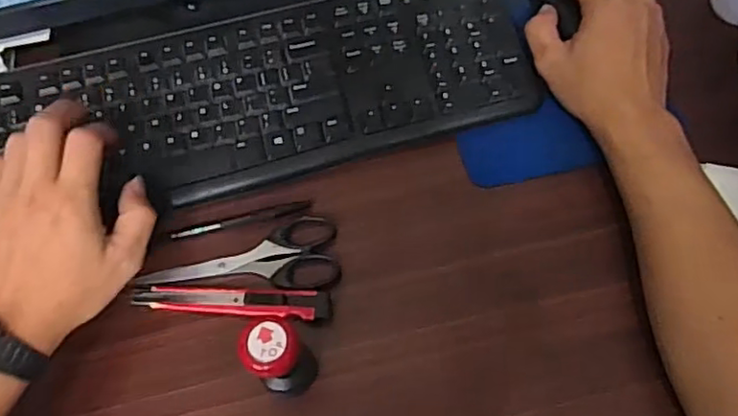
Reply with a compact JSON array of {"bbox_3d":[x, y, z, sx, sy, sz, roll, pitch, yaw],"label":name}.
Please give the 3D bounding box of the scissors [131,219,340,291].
[{"bbox_3d":[-0.093,0.032,0.458,0.143,0.009,0.055,2,64,4],"label":"scissors"}]

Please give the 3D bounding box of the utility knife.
[{"bbox_3d":[-0.099,0.066,0.443,0.144,0.010,0.021,3,64,4],"label":"utility knife"}]

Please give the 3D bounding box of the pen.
[{"bbox_3d":[-0.097,0.009,0.477,0.106,0.005,0.008,-13,64,-3],"label":"pen"}]

